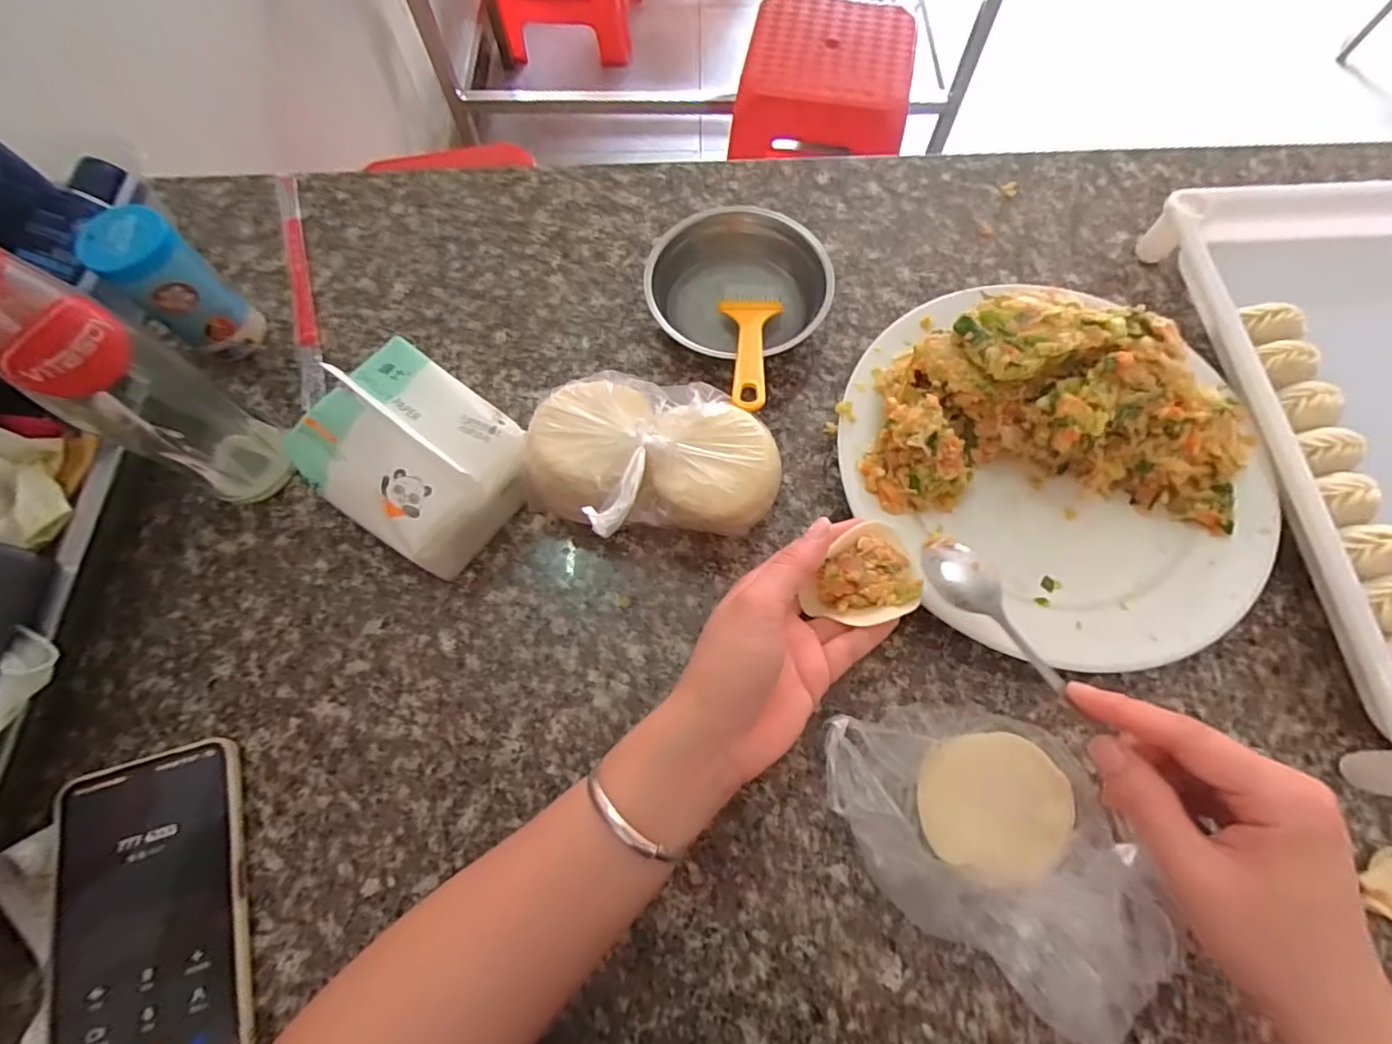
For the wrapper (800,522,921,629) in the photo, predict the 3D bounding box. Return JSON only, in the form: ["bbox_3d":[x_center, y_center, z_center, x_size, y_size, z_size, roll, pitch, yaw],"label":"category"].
[{"bbox_3d":[0.093,0.033,0.319,0.059,0.022,0.048,-41,74,-14],"label":"wrapper"}]

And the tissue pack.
[{"bbox_3d":[-0.162,-0.036,0.348,0.115,0.070,0.095,33,73,12],"label":"tissue pack"}]

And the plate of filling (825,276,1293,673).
[{"bbox_3d":[0.204,-0.036,0.325,0.236,0.078,0.202,26,71,10],"label":"plate of filling"}]

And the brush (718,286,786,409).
[{"bbox_3d":[0.035,-0.114,0.374,0.040,0.007,0.140,3,48,1],"label":"brush"}]

